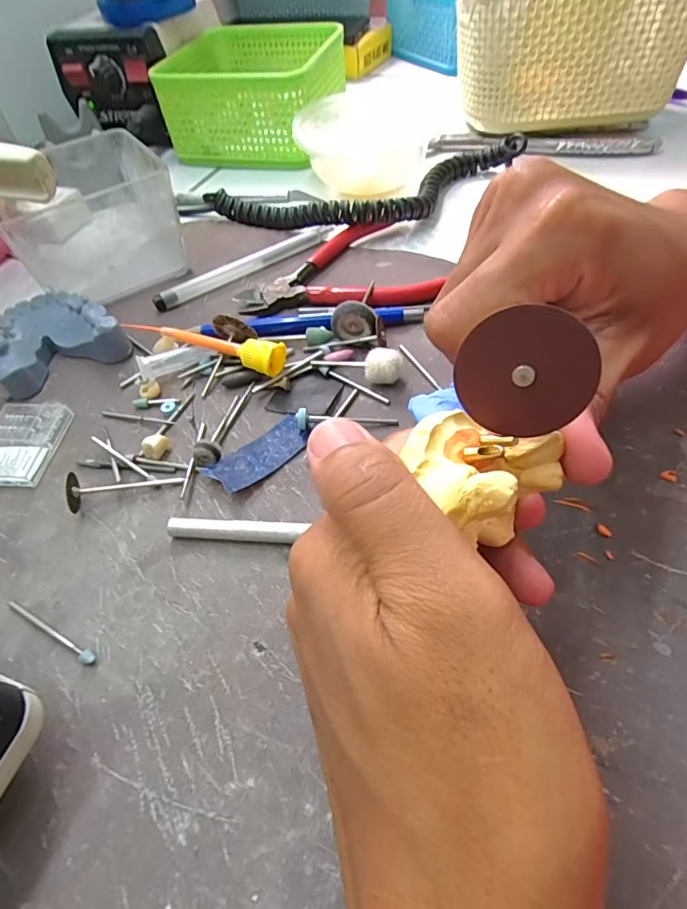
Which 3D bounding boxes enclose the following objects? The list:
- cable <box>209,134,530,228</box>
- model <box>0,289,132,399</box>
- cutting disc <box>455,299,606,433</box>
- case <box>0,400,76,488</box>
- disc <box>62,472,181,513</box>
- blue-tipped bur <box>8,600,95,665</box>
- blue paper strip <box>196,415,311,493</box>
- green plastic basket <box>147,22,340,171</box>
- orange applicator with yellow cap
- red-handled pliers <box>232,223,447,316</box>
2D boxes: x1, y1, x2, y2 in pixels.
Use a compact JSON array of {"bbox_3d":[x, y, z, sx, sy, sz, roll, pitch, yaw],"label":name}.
[{"bbox_3d":[0.017,-0.180,0.332,0.221,0.027,0.077,-9,54,-2],"label":"cable"},{"bbox_3d":[-0.154,-0.065,0.262,0.063,0.024,0.053,-21,55,-11],"label":"model"},{"bbox_3d":[0.043,-0.019,0.115,0.030,0.030,0.004,24,34,9],"label":"cutting disc"},{"bbox_3d":[-0.156,-0.007,0.230,0.038,0.007,0.048,1,54,5],"label":"case"},{"bbox_3d":[-0.094,0.015,0.205,0.045,0.013,0.016,-5,53,0],"label":"disc"},{"bbox_3d":[-0.108,0.064,0.175,0.047,0.004,0.004,21,58,18],"label":"blue-tipped bur"},{"bbox_3d":[-0.037,0.000,0.215,0.048,0.007,0.021,-37,60,-21],"label":"blue paper strip"},{"bbox_3d":[-0.073,-0.312,0.416,0.129,0.063,0.131,11,55,12],"label":"green plastic basket"},{"bbox_3d":[-0.073,-0.057,0.250,0.088,0.019,0.014,15,56,15],"label":"orange applicator with yellow cap"},{"bbox_3d":[-0.008,-0.101,0.283,0.104,0.012,0.085,-26,56,-14],"label":"red-handled pliers"}]

